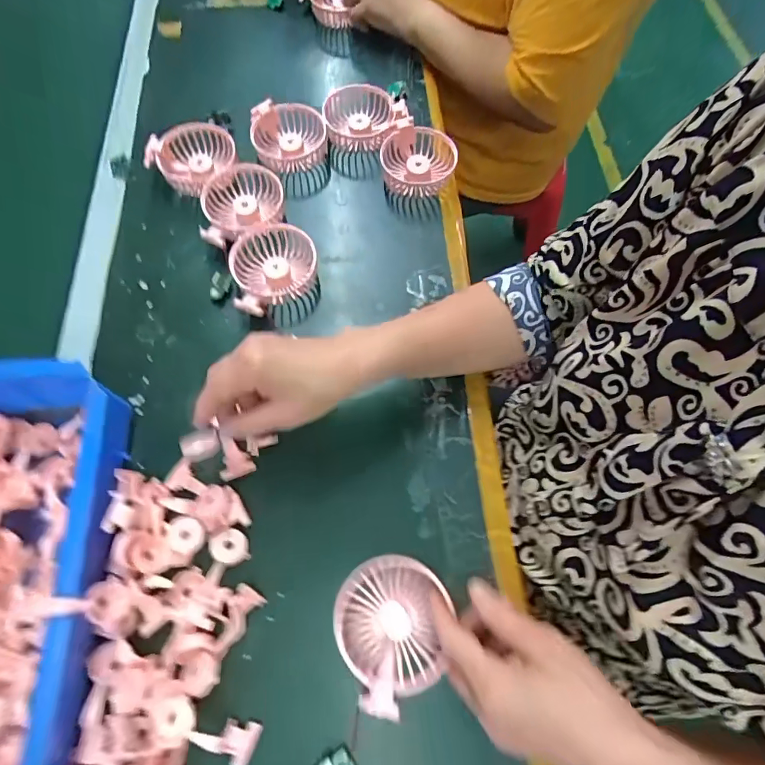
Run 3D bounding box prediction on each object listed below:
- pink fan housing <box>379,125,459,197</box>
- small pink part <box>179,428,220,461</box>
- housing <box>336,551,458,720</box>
[{"bbox_3d":[0.043,-0.259,0.565,0.089,0.042,0.083,2,67,4],"label":"pink fan housing"},{"bbox_3d":[-0.151,0.052,0.389,0.030,0.011,0.024,-14,90,-7],"label":"small pink part"},{"bbox_3d":[0.009,0.192,0.370,0.085,0.030,0.099,-20,66,-8],"label":"housing"}]

